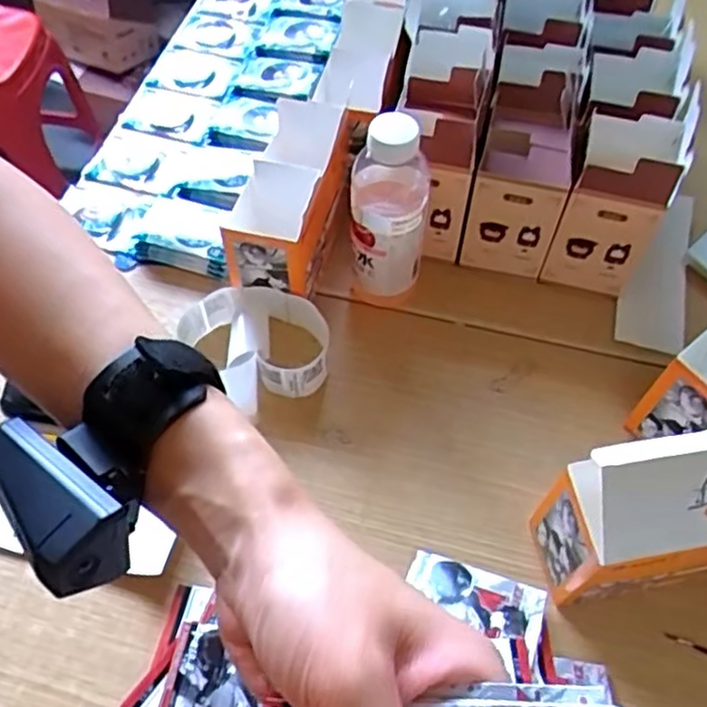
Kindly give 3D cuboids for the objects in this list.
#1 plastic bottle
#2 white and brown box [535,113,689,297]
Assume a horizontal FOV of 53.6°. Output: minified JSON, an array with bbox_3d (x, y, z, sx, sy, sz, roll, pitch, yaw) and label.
[{"bbox_3d":[0.029,-0.116,0.619,0.060,0.192,0.053,-2,58,-3],"label":"plastic bottle"},{"bbox_3d":[0.238,-0.134,0.657,0.080,0.158,0.086,17,59,9],"label":"white and brown box"}]

